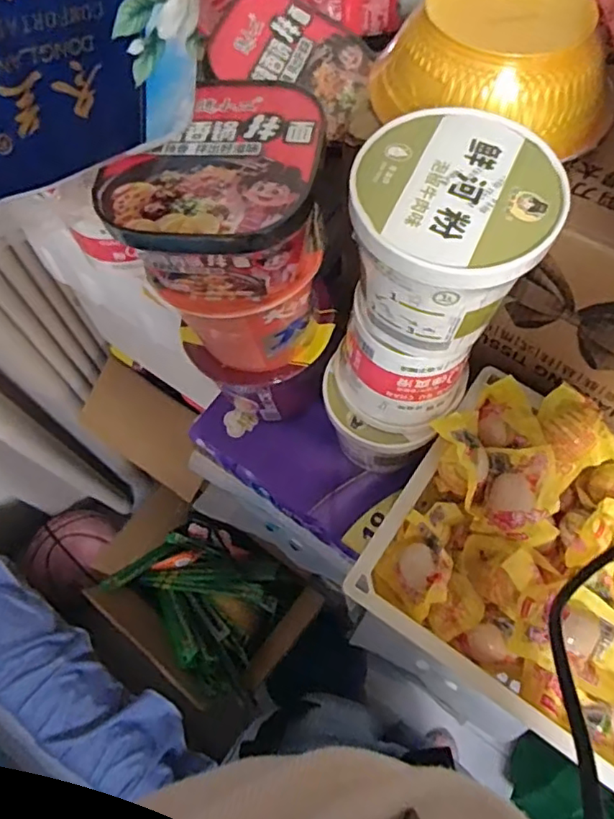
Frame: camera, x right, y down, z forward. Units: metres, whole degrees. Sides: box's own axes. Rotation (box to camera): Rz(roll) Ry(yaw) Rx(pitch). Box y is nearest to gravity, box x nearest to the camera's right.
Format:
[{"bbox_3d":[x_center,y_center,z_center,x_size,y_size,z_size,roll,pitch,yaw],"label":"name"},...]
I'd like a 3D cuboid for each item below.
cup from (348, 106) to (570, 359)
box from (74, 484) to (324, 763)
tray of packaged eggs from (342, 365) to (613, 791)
[{"bbox_3d":[0.082,-0.101,0.358,0.108,0.104,0.110,0,67,0],"label":"cup"},{"bbox_3d":[-0.191,0.342,1.013,0.363,0.167,0.286,34,72,14],"label":"box"},{"bbox_3d":[0.208,0.131,0.476,0.280,0.099,0.233,34,72,13],"label":"tray of packaged eggs"}]

